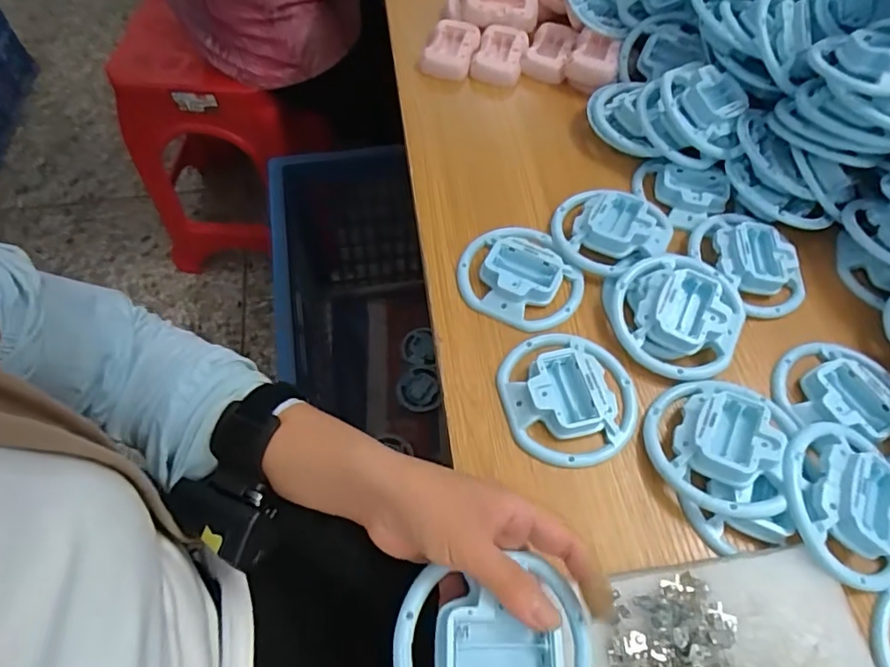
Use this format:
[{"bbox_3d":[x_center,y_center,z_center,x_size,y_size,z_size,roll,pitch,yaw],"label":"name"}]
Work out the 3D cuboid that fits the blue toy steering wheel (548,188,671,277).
[{"bbox_3d":[0.145,-0.091,0.472,0.097,0.023,0.091,1,60,-2],"label":"blue toy steering wheel"}]

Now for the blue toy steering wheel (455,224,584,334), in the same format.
[{"bbox_3d":[0.063,-0.049,0.451,0.094,0.019,0.099,1,60,-2],"label":"blue toy steering wheel"}]

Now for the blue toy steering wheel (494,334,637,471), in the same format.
[{"bbox_3d":[0.093,0.044,0.399,0.099,0.021,0.102,1,60,-2],"label":"blue toy steering wheel"}]

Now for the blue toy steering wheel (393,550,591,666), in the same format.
[{"bbox_3d":[0.027,0.167,0.275,0.101,0.026,0.091,-7,61,-6],"label":"blue toy steering wheel"}]

